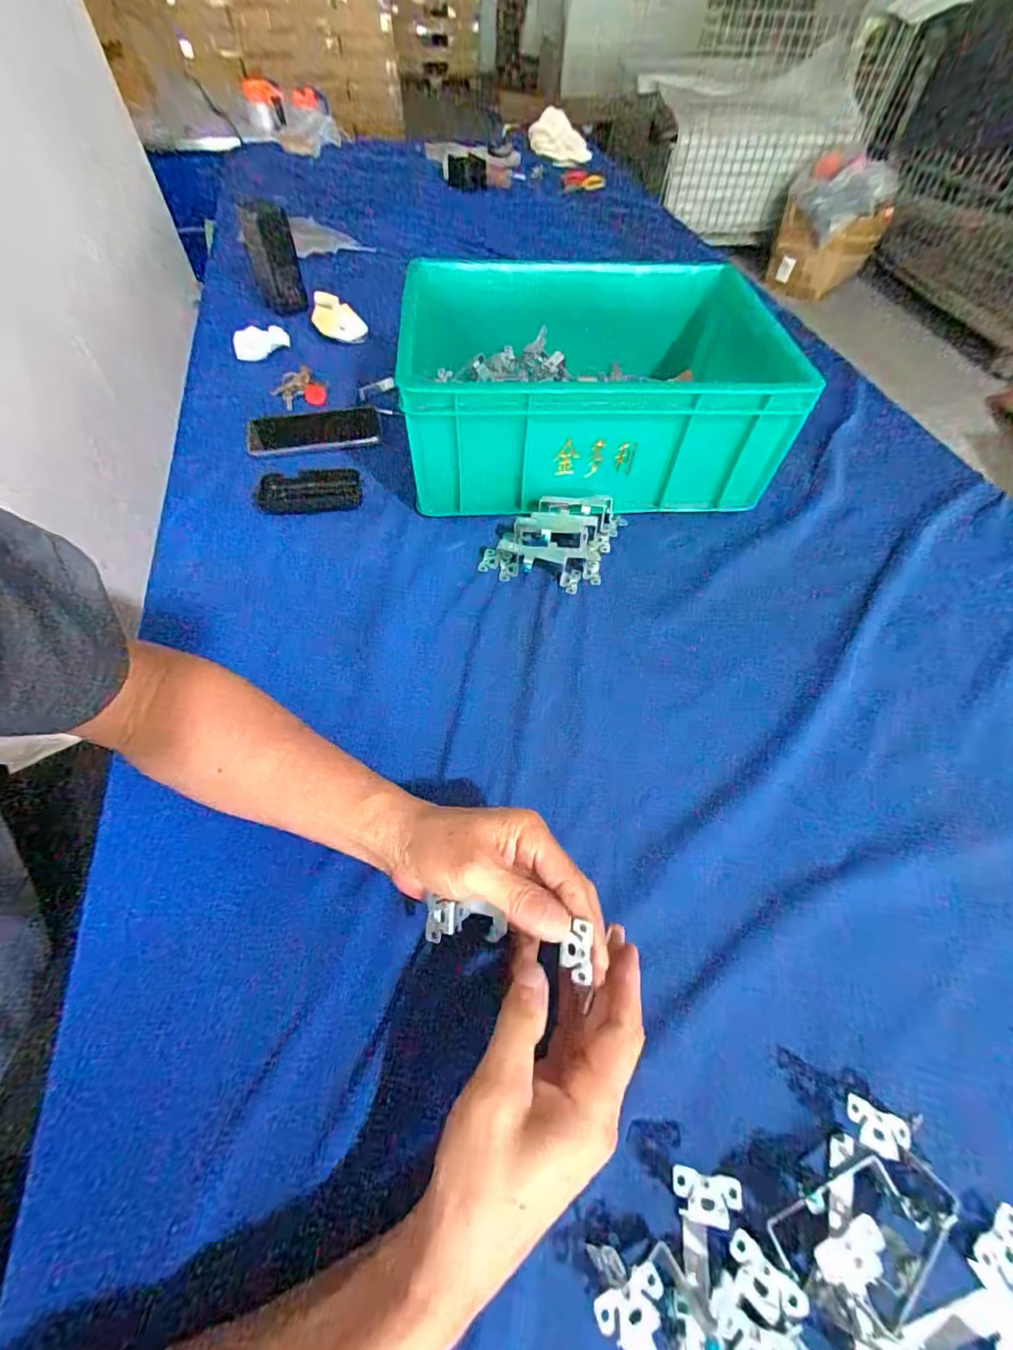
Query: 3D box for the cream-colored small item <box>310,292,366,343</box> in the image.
[{"bbox_3d":[-0.257,-0.550,0.769,0.090,0.045,0.047,19,58,10],"label":"cream-colored small item"}]

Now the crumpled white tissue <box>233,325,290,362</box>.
[{"bbox_3d":[-0.357,-0.491,0.727,0.028,0.039,0.083,32,61,18],"label":"crumpled white tissue"}]

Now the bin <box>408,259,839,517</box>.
[{"bbox_3d":[0.095,-0.349,0.590,0.428,0.138,0.322,0,57,-2],"label":"bin"}]

